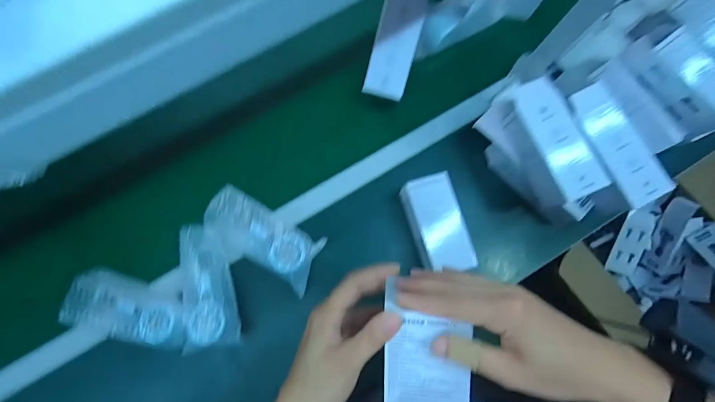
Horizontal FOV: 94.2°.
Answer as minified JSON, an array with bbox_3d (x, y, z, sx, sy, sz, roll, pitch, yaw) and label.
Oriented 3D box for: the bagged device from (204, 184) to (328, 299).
[{"bbox_3d":[-0.163,0.065,0.568,0.199,0.045,0.102,29,81,4],"label":"bagged device"}]

